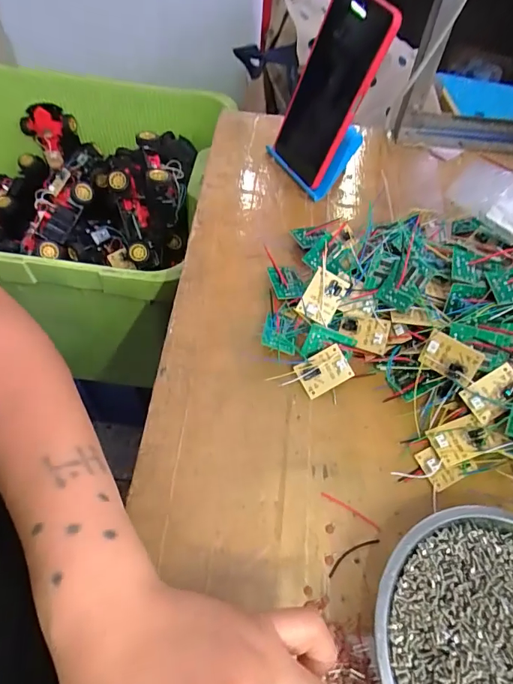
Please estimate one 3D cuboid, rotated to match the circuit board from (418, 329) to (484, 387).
[{"bbox_3d":[0.143,0.013,0.327,0.039,0.028,0.010,34,28,27],"label":"circuit board"}]

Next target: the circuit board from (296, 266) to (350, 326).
[{"bbox_3d":[0.054,-0.037,0.363,0.028,0.005,0.041,30,90,-3],"label":"circuit board"}]

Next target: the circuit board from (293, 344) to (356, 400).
[{"bbox_3d":[0.054,0.024,0.350,0.041,0.007,0.030,-29,93,-8],"label":"circuit board"}]

